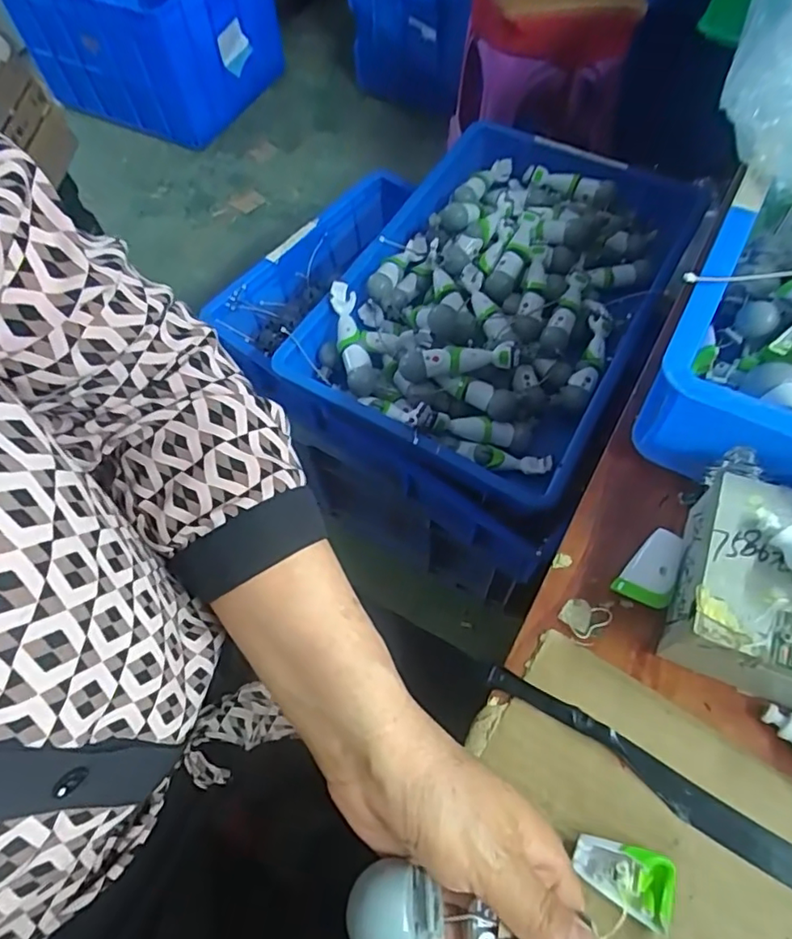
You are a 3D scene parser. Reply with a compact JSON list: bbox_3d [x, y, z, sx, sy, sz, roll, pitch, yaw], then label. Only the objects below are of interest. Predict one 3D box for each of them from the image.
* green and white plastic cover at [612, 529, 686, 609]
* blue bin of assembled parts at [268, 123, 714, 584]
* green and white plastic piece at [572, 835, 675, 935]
[{"bbox_3d":[0.144,0.057,0.325,0.027,0.019,0.044,37,70,19],"label":"green and white plastic cover"},{"bbox_3d":[0.140,-0.205,0.826,0.388,0.200,0.563,27,67,15],"label":"blue bin of assembled parts"},{"bbox_3d":[0.100,0.180,0.255,0.041,0.015,0.027,15,64,10],"label":"green and white plastic piece"}]

